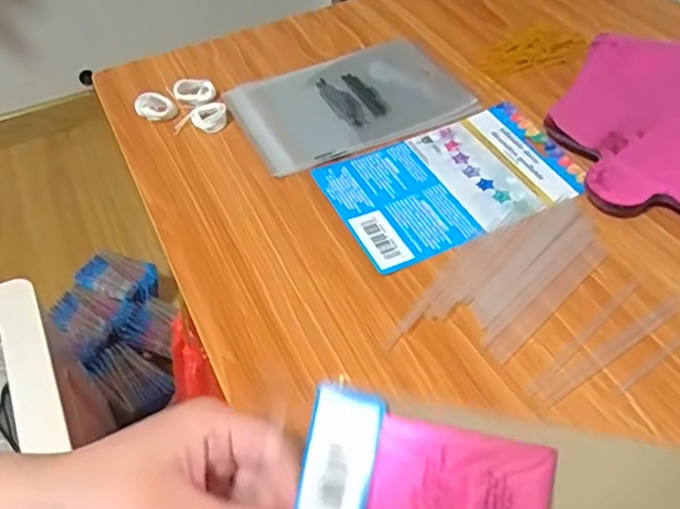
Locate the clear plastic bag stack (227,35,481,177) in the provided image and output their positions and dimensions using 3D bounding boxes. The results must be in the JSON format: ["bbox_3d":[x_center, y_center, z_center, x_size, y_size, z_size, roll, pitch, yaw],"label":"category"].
[{"bbox_3d":[0.008,-0.133,0.521,0.184,0.006,0.129,-21,51,-15],"label":"clear plastic bag stack"}]

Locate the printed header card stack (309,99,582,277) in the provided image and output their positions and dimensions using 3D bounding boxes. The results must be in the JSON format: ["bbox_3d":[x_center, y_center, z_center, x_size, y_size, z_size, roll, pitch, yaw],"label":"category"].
[{"bbox_3d":[0.084,-0.056,0.455,0.180,0.006,0.114,-22,51,-15],"label":"printed header card stack"}]

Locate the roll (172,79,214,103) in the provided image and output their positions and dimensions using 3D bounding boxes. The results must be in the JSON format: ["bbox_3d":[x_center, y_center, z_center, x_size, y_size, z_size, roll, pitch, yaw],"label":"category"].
[{"bbox_3d":[-0.127,-0.141,0.527,0.034,0.016,0.017,-6,48,-2],"label":"roll"}]

